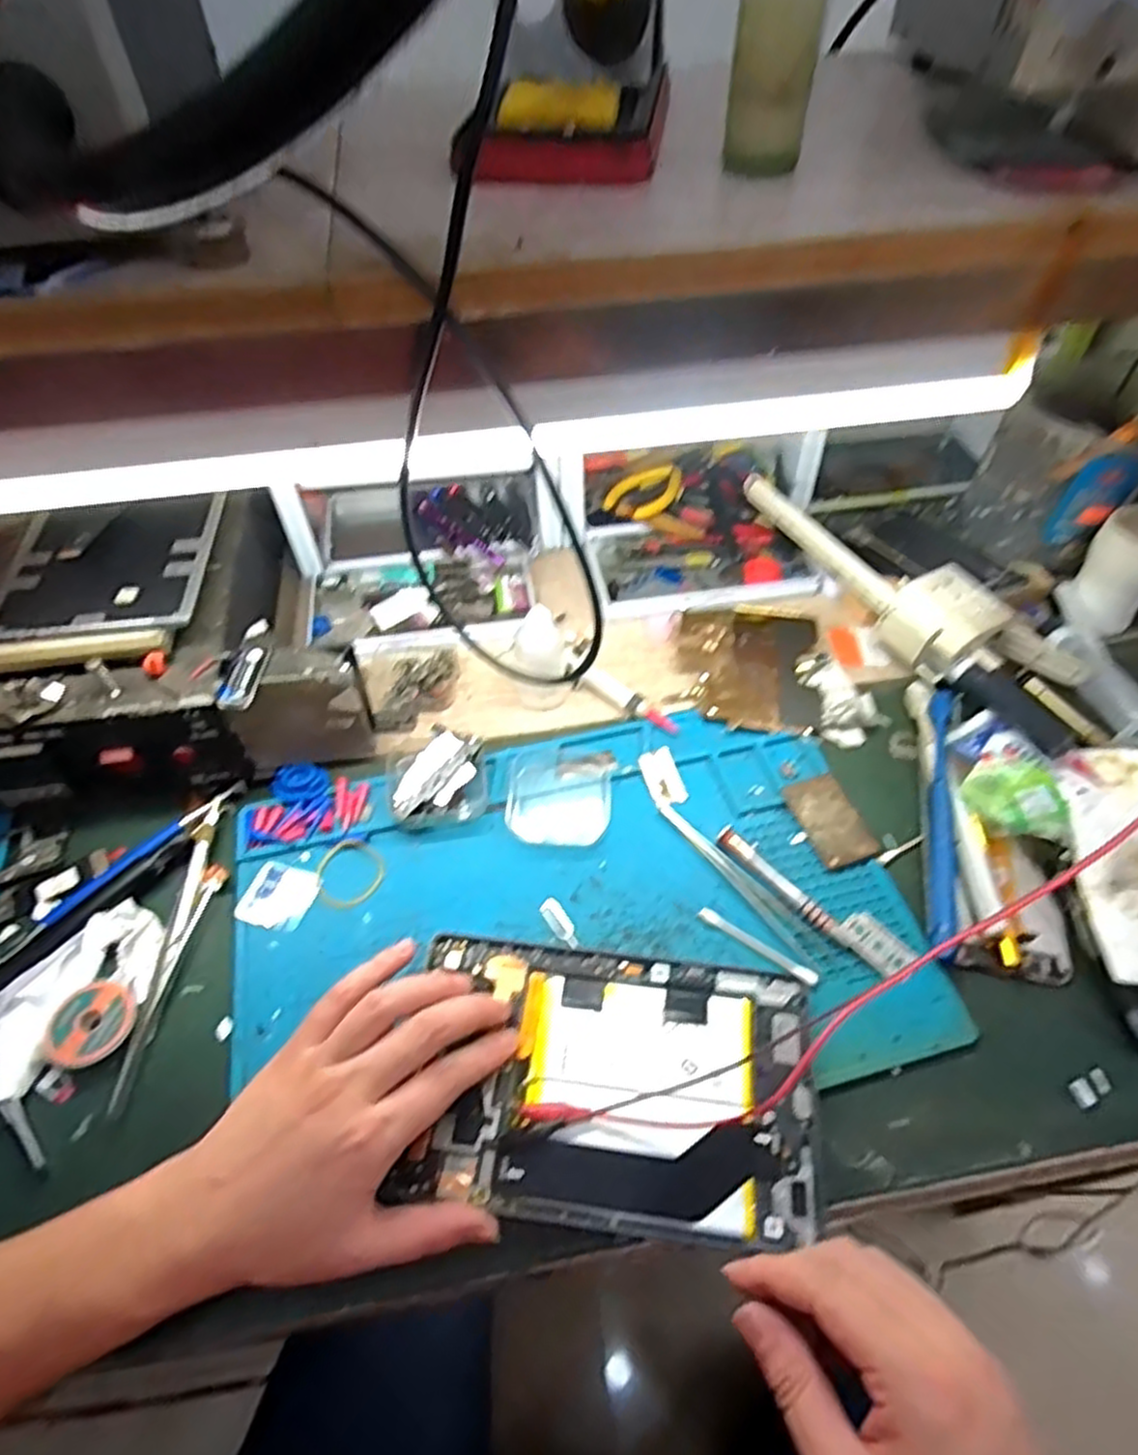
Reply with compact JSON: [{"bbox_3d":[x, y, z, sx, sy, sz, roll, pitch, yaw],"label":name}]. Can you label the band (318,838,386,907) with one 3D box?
[{"bbox_3d":[-0.135,0.088,0.455,0.041,0.005,0.042,0,53,1],"label":"band"}]

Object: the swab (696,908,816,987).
[{"bbox_3d":[0.106,0.122,0.420,0.070,0.007,0.010,31,60,22],"label":"swab"}]

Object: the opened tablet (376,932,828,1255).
[{"bbox_3d":[0.023,0.175,0.374,0.193,0.009,0.124,6,54,6],"label":"opened tablet"}]

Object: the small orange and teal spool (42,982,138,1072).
[{"bbox_3d":[-0.256,0.159,0.399,0.044,0.013,0.043,0,53,1],"label":"small orange and teal spool"}]

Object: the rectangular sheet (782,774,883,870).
[{"bbox_3d":[0.165,0.058,0.470,0.037,0.006,0.059,-17,55,-11],"label":"rectangular sheet"}]

